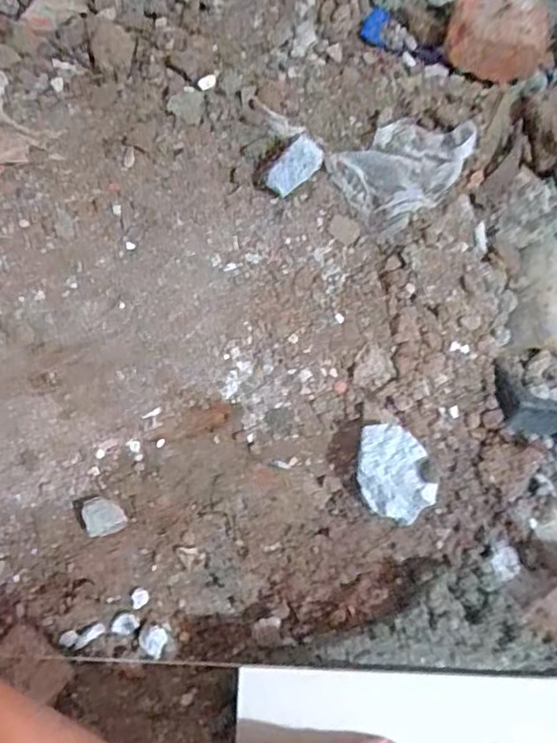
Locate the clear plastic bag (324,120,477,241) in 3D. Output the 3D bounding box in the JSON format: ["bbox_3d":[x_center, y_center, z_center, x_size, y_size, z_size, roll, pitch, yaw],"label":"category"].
[{"bbox_3d":[0.115,-0.185,0.516,0.119,0.021,0.087,-33,75,-8],"label":"clear plastic bag"}]

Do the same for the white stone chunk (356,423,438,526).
[{"bbox_3d":[0.088,0.078,0.447,0.055,0.040,0.077,-10,75,-2],"label":"white stone chunk"}]

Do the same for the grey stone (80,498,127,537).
[{"bbox_3d":[-0.134,0.112,0.449,0.031,0.015,0.027,-6,73,0],"label":"grey stone"}]

